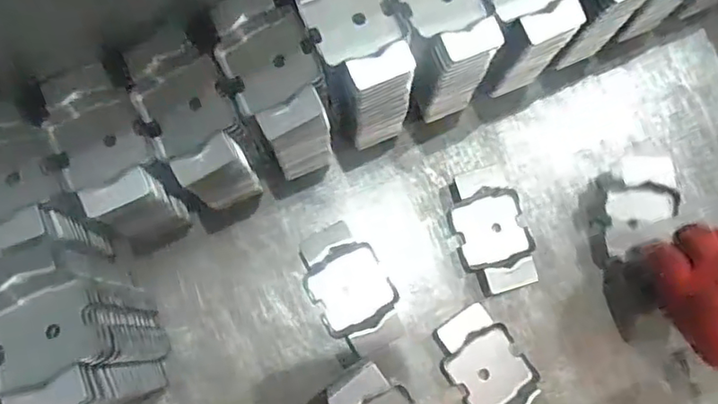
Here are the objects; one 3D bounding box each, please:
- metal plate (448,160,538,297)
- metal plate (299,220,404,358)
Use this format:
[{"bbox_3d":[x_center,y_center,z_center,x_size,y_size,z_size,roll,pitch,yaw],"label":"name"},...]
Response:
[{"bbox_3d":[0.100,0.020,0.453,0.054,0.022,0.089,-15,80,-4],"label":"metal plate"},{"bbox_3d":[-0.006,0.063,0.439,0.055,0.025,0.090,-29,81,-6],"label":"metal plate"}]

